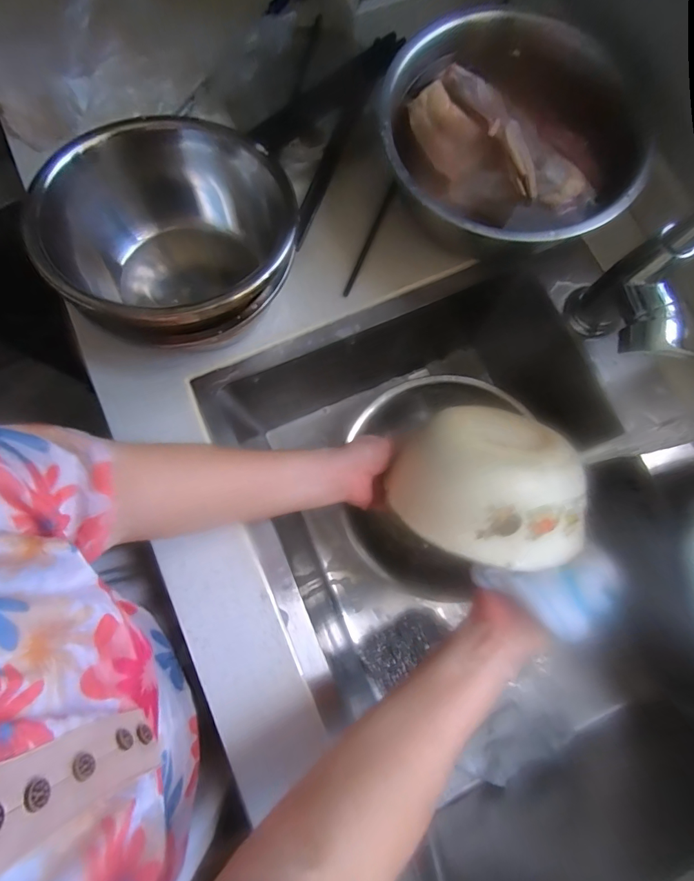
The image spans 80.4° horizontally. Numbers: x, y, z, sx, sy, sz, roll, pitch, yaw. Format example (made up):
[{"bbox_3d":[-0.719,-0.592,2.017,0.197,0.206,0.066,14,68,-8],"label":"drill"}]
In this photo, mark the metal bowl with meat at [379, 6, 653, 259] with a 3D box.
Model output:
[{"bbox_3d":[0.141,-0.278,0.405,0.211,0.086,0.223,0,80,-1],"label":"metal bowl with meat"}]

